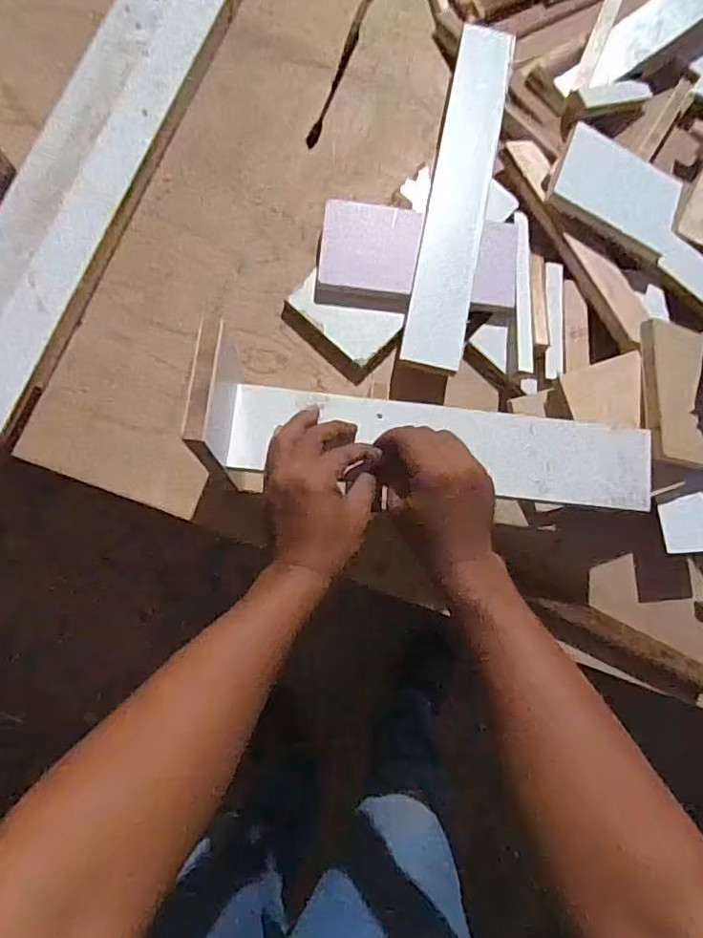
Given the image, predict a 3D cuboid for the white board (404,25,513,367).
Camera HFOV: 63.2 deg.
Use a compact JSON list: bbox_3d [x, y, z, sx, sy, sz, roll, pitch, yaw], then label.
[{"bbox_3d":[0.121,-0.309,0.638,0.065,0.021,0.412,12,80,-3],"label":"white board"}]

